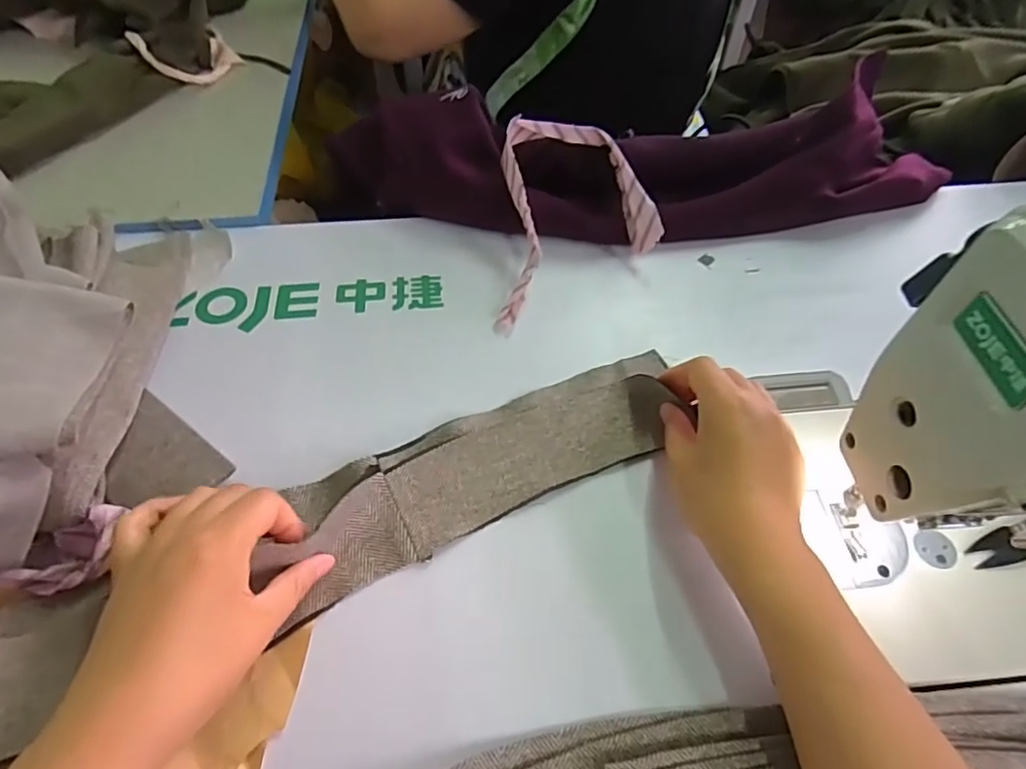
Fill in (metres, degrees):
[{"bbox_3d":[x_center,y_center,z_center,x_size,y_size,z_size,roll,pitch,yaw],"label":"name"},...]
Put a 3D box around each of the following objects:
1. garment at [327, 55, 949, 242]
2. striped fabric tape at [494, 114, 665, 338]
[{"bbox_3d":[0.109,-0.193,0.515,0.532,0.086,0.136,-4,56,-4],"label":"garment"},{"bbox_3d":[0.026,-0.142,0.482,0.160,0.079,0.132,-27,60,-18],"label":"striped fabric tape"}]

